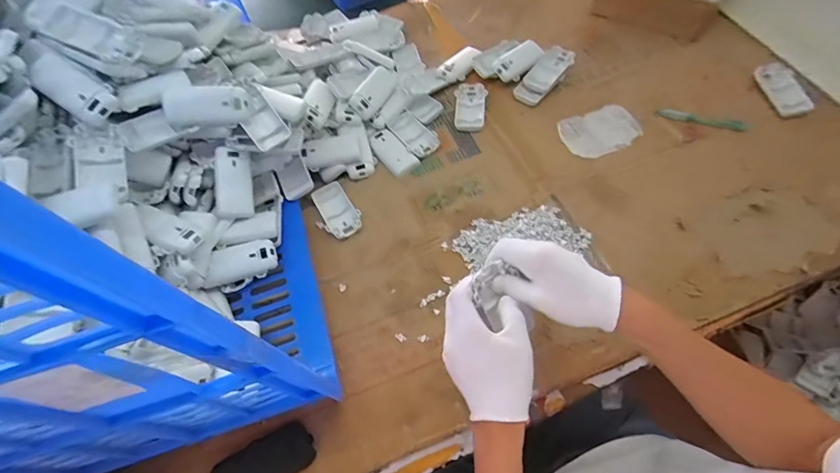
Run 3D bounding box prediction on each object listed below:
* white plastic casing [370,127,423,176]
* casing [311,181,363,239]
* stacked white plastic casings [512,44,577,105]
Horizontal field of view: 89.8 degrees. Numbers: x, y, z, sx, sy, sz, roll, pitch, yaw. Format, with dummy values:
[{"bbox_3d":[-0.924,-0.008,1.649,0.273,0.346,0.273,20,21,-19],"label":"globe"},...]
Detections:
[{"bbox_3d":[-0.044,-0.134,0.660,0.044,0.008,0.093,-36,64,-14],"label":"white plastic casing"},{"bbox_3d":[-0.125,-0.037,0.618,0.056,0.011,0.095,-34,64,-13],"label":"casing"},{"bbox_3d":[0.205,-0.265,0.692,0.049,0.011,0.114,41,89,22],"label":"stacked white plastic casings"}]

